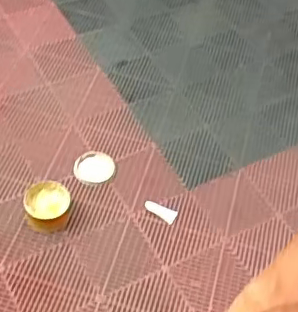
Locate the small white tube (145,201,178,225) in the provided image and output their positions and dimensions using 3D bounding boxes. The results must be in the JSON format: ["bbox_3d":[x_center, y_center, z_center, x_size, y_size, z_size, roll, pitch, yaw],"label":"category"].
[{"bbox_3d":[0.036,0.160,1.669,0.097,0.020,0.041,31,53,18],"label":"small white tube"}]

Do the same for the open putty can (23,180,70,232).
[{"bbox_3d":[-0.284,0.137,1.615,0.133,0.080,0.124,-9,52,-14],"label":"open putty can"}]

